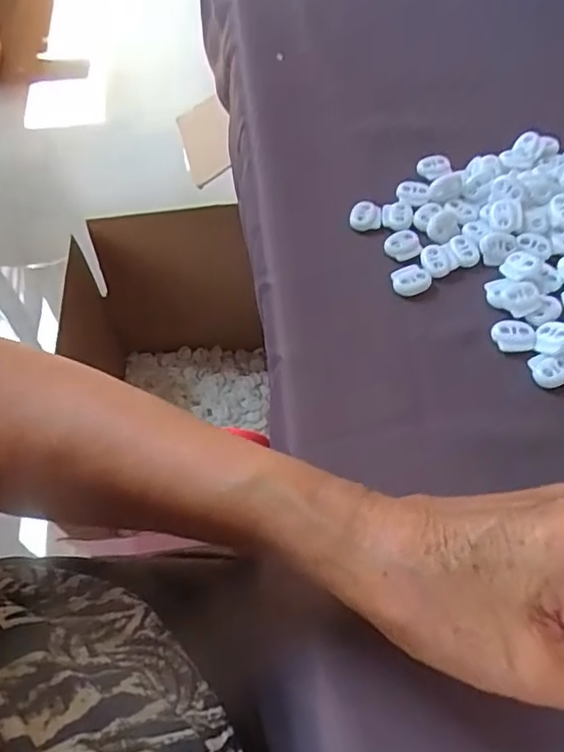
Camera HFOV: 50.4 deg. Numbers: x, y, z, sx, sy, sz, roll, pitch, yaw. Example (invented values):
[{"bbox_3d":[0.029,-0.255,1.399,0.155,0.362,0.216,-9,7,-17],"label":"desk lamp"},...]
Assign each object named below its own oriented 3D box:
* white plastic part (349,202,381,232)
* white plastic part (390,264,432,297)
[{"bbox_3d":[0.053,-0.101,0.377,0.019,0.006,0.020,4,59,6],"label":"white plastic part"},{"bbox_3d":[0.075,-0.056,0.349,0.022,0.005,0.022,-1,68,2],"label":"white plastic part"}]

